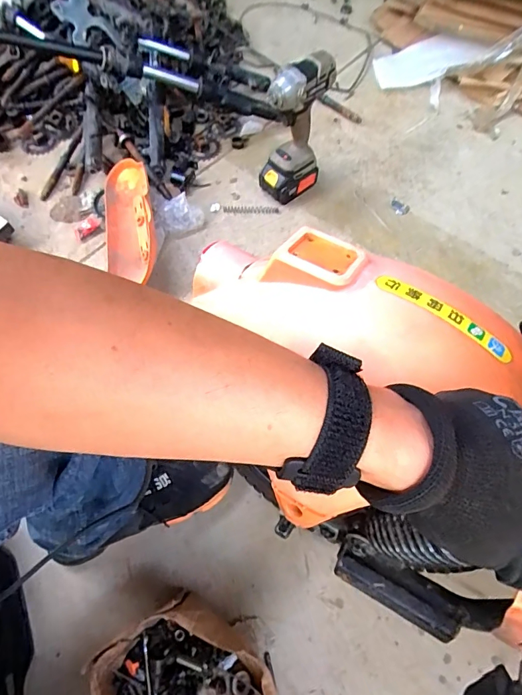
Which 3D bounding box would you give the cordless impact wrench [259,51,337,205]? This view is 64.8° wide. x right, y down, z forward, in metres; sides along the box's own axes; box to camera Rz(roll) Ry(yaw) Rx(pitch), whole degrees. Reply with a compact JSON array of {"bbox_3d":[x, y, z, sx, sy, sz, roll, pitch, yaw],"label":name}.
[{"bbox_3d":[0.069,-0.407,0.795,0.128,0.249,0.070,-35,69,-16],"label":"cordless impact wrench"}]

